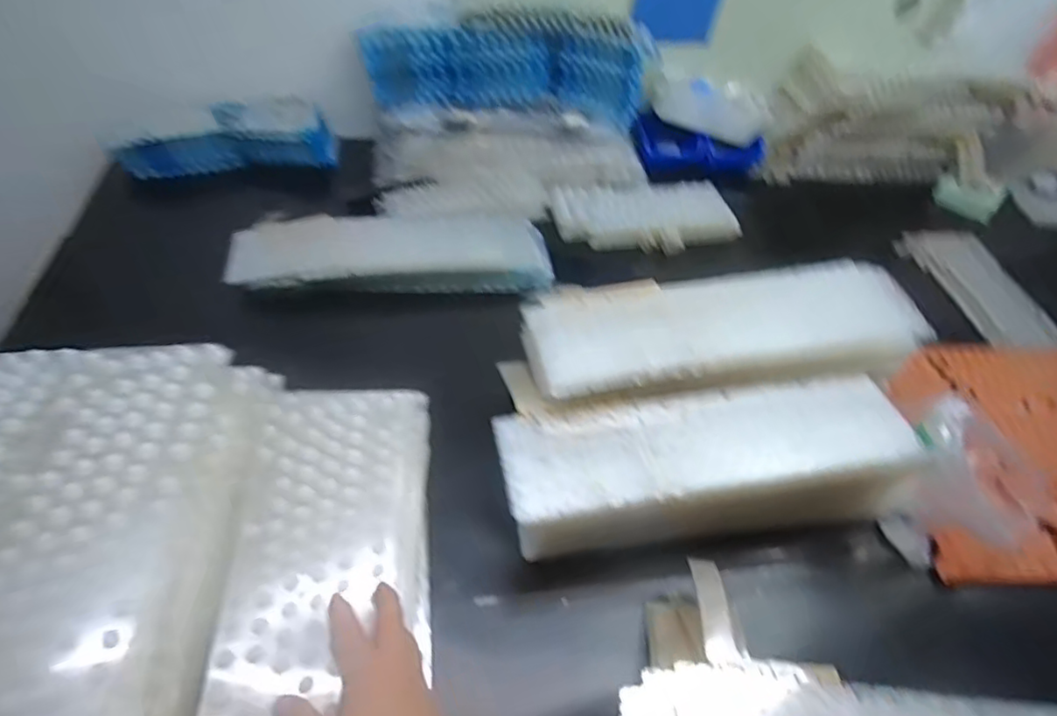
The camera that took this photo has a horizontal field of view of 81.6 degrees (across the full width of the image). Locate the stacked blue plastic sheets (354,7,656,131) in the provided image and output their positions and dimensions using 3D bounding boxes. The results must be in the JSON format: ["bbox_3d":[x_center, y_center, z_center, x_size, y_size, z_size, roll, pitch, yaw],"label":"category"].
[{"bbox_3d":[-0.030,-0.482,1.001,0.467,0.143,0.066,0,47,-6],"label":"stacked blue plastic sheets"}]

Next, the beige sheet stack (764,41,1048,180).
[{"bbox_3d":[0.700,-0.457,1.181,0.468,0.211,0.092,3,46,-3],"label":"beige sheet stack"}]

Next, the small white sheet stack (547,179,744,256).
[{"bbox_3d":[0.200,-0.242,1.055,0.316,0.043,0.141,-6,47,-11],"label":"small white sheet stack"}]

